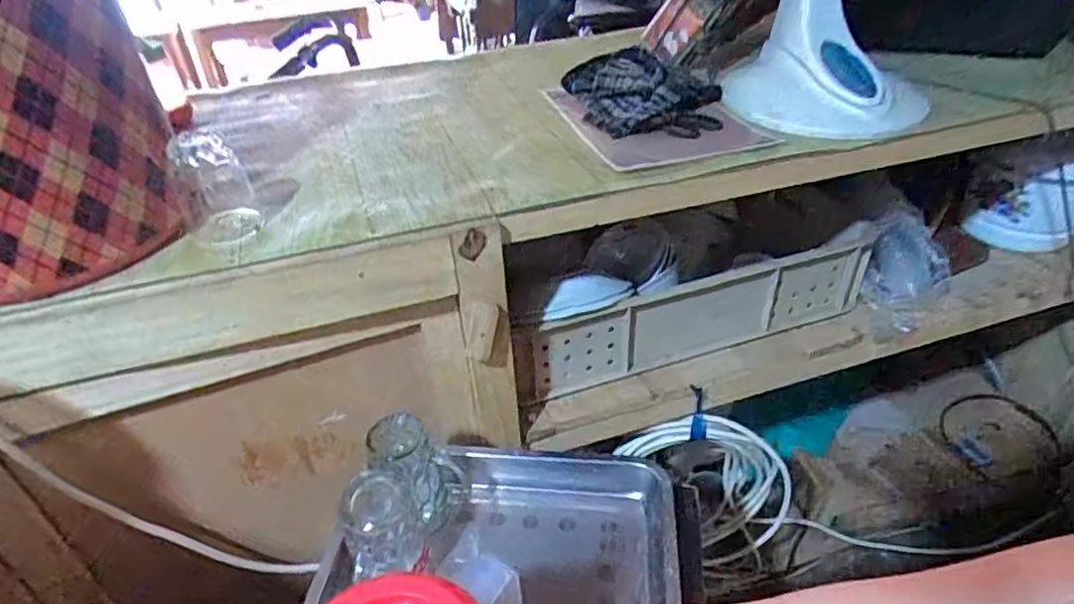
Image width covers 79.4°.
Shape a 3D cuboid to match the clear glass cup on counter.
[{"bbox_3d":[-0.330,-0.121,0.655,0.067,0.101,0.075,-18,41,-19],"label":"clear glass cup on counter"}]

